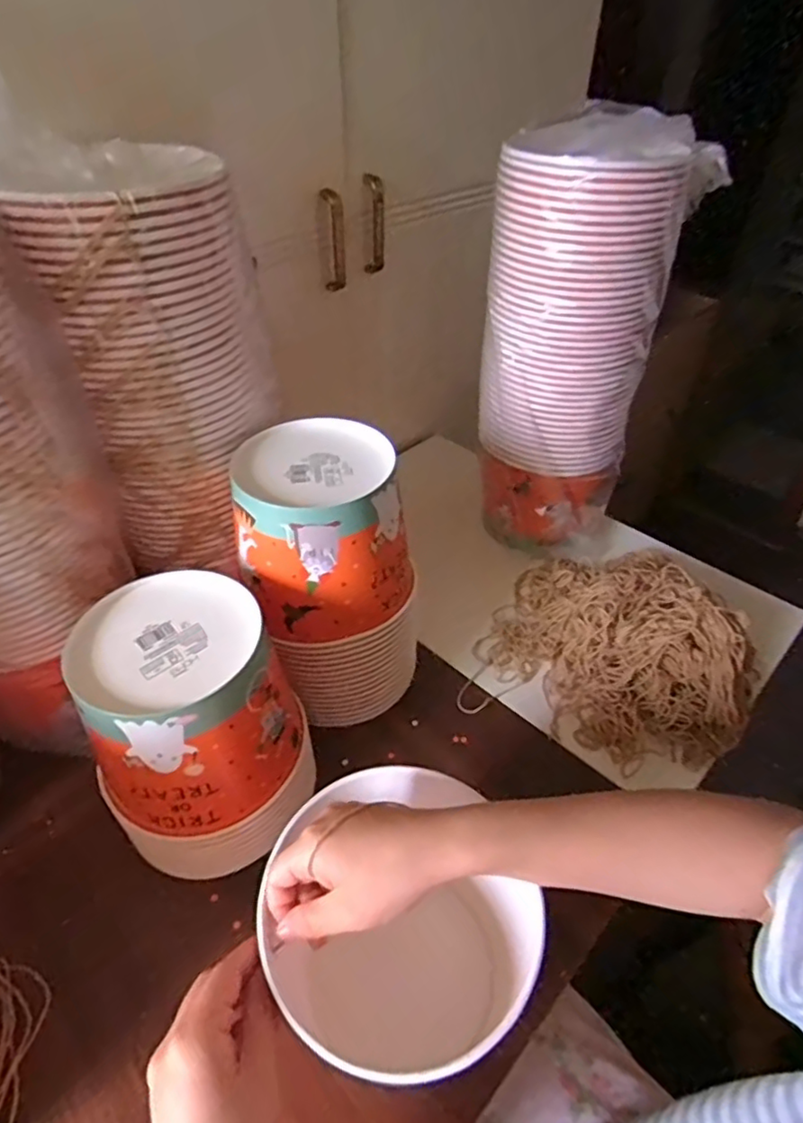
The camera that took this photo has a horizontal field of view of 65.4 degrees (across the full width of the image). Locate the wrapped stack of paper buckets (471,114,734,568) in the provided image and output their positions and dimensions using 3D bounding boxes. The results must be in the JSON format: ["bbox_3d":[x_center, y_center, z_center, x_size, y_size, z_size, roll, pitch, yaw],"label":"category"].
[{"bbox_3d":[0.181,-0.207,0.673,0.182,0.425,0.159,10,44,10],"label":"wrapped stack of paper buckets"}]

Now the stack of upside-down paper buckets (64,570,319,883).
[{"bbox_3d":[-0.154,0.125,0.485,0.149,0.189,0.141,-21,47,-22],"label":"stack of upside-down paper buckets"}]

